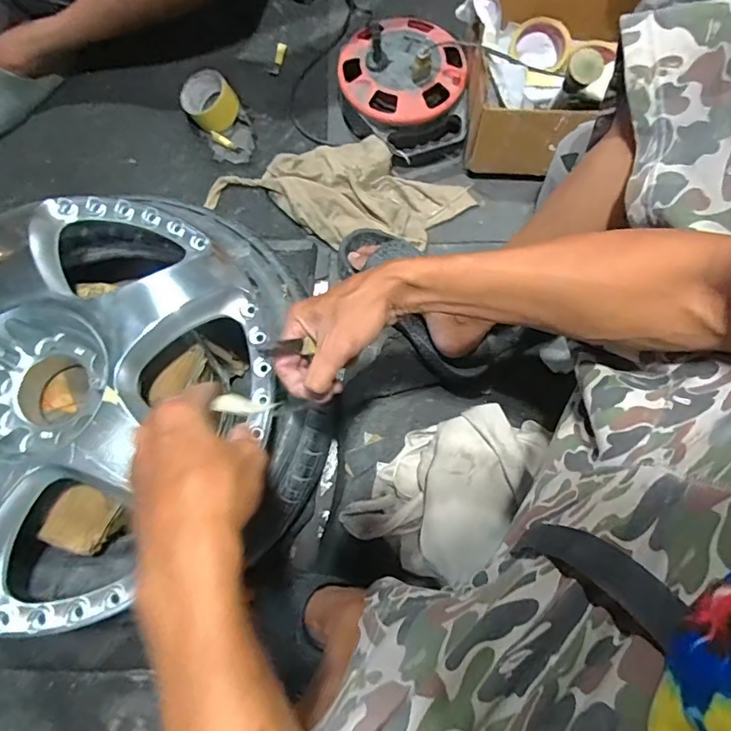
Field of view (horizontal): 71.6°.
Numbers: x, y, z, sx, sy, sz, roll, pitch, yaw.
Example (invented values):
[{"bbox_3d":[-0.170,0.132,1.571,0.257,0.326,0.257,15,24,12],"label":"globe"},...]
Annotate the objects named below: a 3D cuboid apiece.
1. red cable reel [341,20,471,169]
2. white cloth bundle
[{"bbox_3d":[0.060,-0.446,0.825,0.197,0.110,0.237,-6,73,-6],"label":"red cable reel"},{"bbox_3d":[0.108,0.140,0.645,0.159,0.135,0.243,34,74,6],"label":"white cloth bundle"}]

